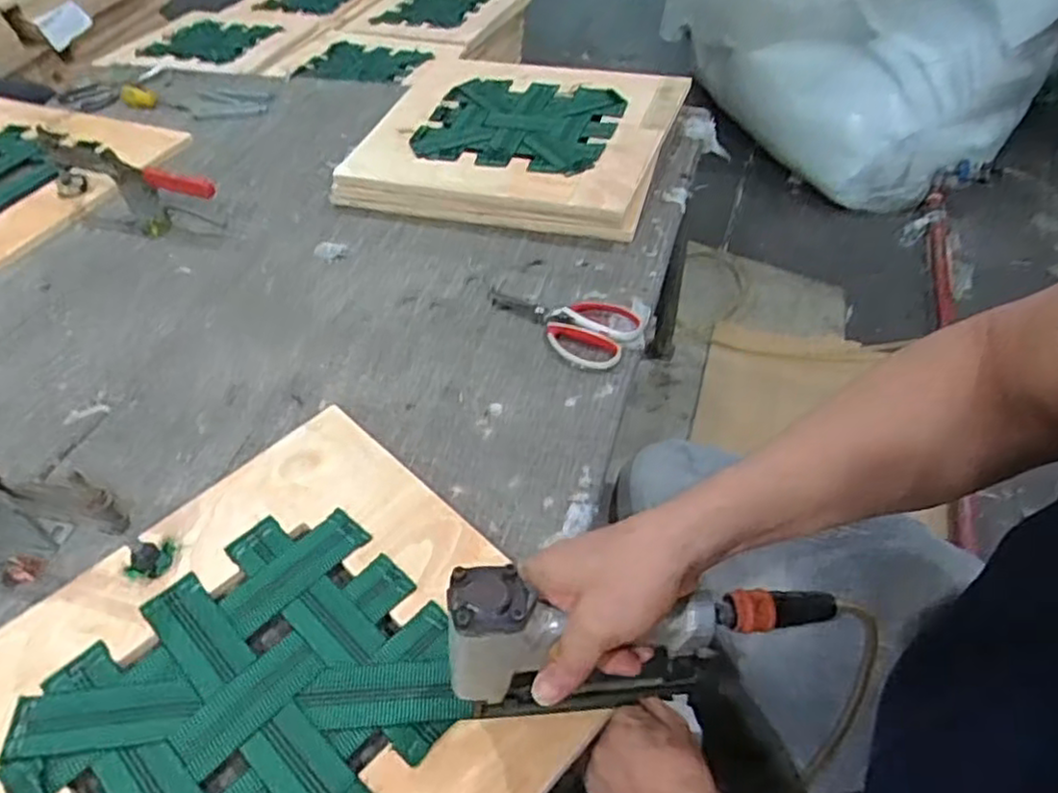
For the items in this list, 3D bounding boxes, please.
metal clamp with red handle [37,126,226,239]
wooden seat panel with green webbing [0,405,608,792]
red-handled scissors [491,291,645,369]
[{"bbox_3d":[-0.569,-0.299,1.003,0.309,0.103,0.068,22,51,23],"label":"metal clamp with red handle"},{"bbox_3d":[-0.205,0.223,0.519,0.390,0.010,0.416,33,56,30],"label":"wooden seat panel with green webbing"},{"bbox_3d":[0.043,-0.094,0.817,0.180,0.018,0.099,28,54,28],"label":"red-handled scissors"}]

